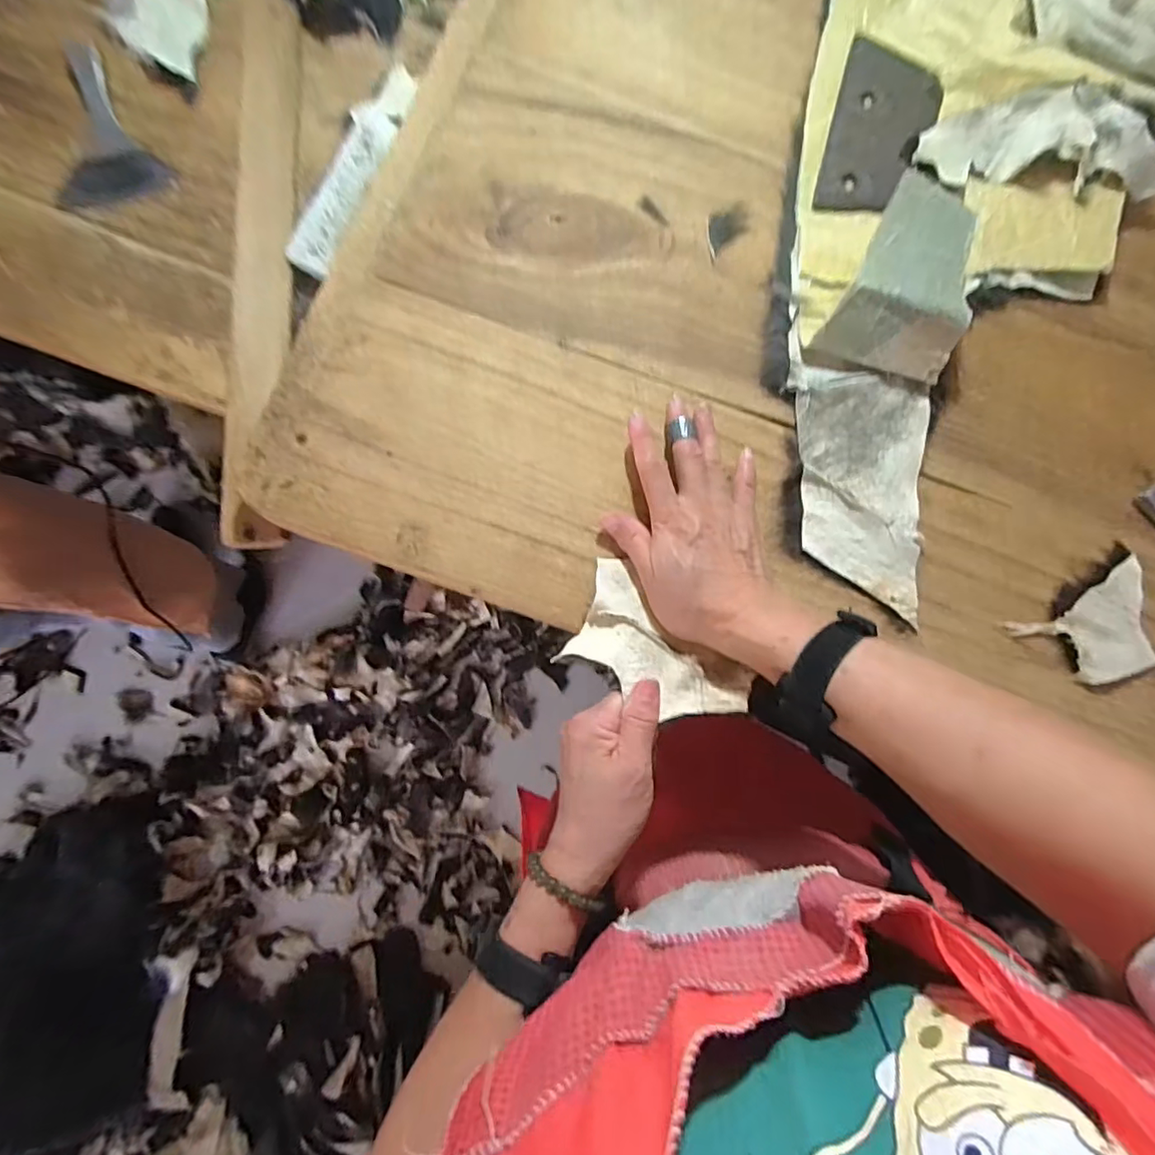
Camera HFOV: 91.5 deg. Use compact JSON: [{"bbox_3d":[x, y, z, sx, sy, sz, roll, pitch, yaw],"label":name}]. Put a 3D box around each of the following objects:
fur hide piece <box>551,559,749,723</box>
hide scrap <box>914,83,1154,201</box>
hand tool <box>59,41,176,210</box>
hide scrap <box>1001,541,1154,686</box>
[{"bbox_3d":[0.047,0.053,0.380,0.130,0.020,0.070,42,84,11],"label":"fur hide piece"},{"bbox_3d":[0.389,-0.361,0.462,0.204,0.034,0.064,7,82,-2],"label":"hide scrap"},{"bbox_3d":[-0.404,-0.369,0.467,0.085,0.017,0.133,-25,84,-6],"label":"hand tool"},{"bbox_3d":[0.398,0.040,0.426,0.120,0.010,0.082,-31,85,-7],"label":"hide scrap"}]

